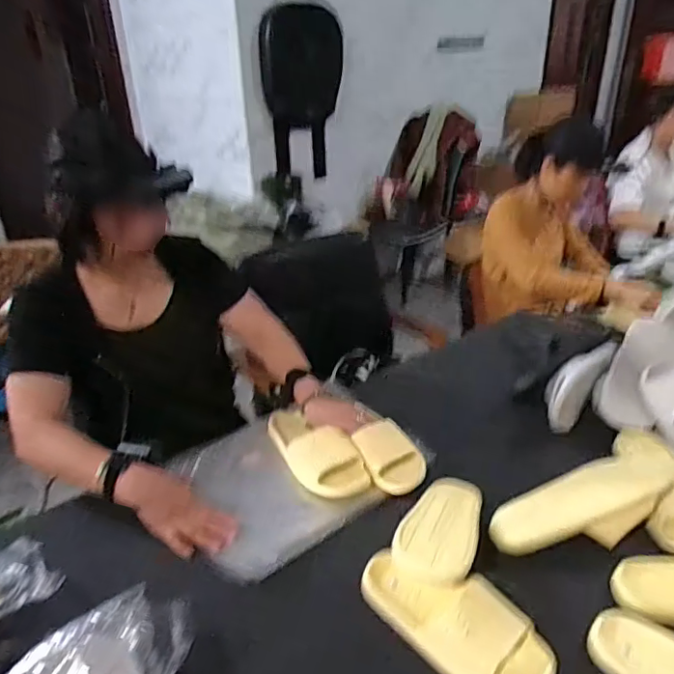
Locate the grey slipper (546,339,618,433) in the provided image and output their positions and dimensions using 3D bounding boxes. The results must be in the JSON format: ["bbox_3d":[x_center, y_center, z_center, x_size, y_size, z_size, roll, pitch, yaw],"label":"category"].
[{"bbox_3d":[0.463,0.080,1.074,0.084,0.070,0.257,22,50,37],"label":"grey slipper"}]

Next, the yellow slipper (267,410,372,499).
[{"bbox_3d":[-0.048,0.195,0.974,0.118,0.057,0.246,-22,34,-31],"label":"yellow slipper"}]

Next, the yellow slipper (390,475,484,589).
[{"bbox_3d":[0.150,0.264,0.792,0.108,0.061,0.232,9,28,19],"label":"yellow slipper"}]

